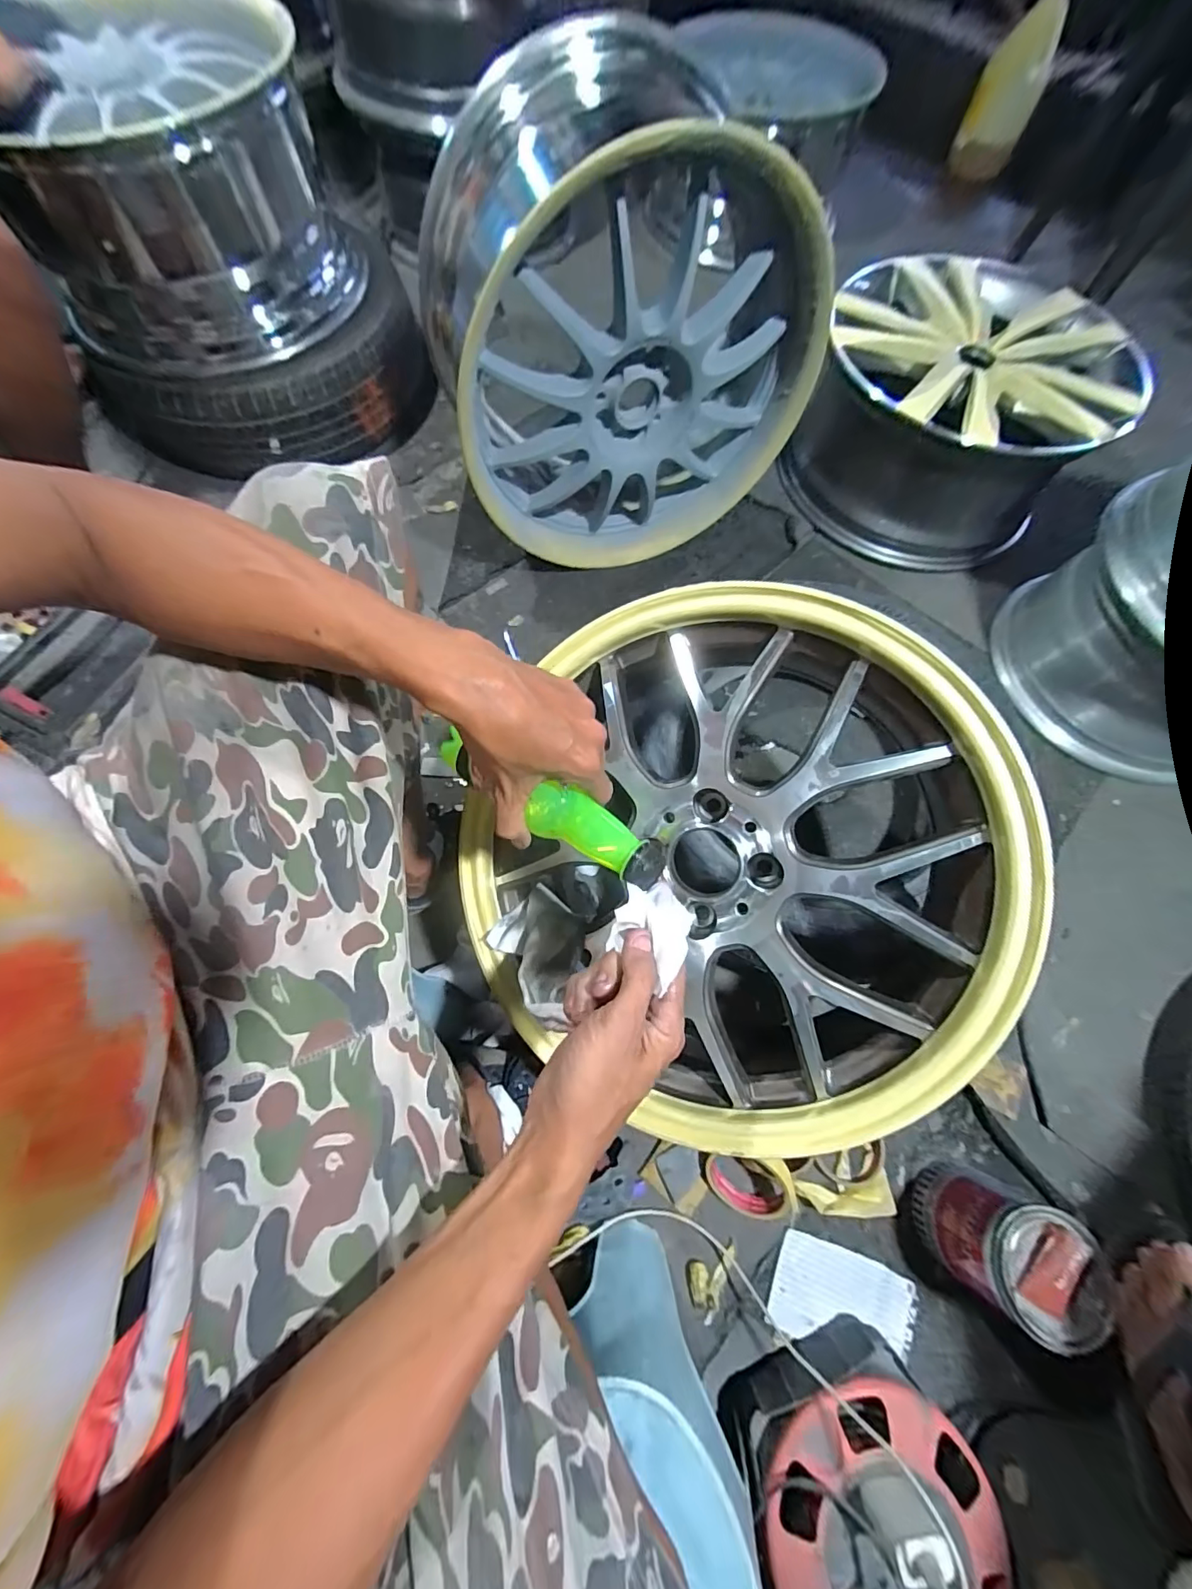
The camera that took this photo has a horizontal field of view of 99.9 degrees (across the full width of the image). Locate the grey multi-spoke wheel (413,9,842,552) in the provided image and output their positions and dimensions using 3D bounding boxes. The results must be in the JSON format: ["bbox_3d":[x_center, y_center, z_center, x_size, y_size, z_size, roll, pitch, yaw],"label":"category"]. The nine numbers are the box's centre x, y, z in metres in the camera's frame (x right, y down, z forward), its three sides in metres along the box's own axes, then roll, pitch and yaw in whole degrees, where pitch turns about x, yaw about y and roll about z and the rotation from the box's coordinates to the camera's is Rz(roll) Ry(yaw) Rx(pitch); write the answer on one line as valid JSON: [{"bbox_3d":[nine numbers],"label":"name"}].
[{"bbox_3d":[0.025,-0.626,0.713,0.471,0.486,0.354,-12,70,-5],"label":"grey multi-spoke wheel"}]

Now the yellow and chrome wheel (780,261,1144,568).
[{"bbox_3d":[0.594,-0.646,0.859,0.435,0.222,0.413,0,70,-1],"label":"yellow and chrome wheel"}]

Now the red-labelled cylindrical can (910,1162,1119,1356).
[{"bbox_3d":[0.408,0.451,0.500,0.099,0.152,0.100,0,70,-1],"label":"red-labelled cylindrical can"}]

